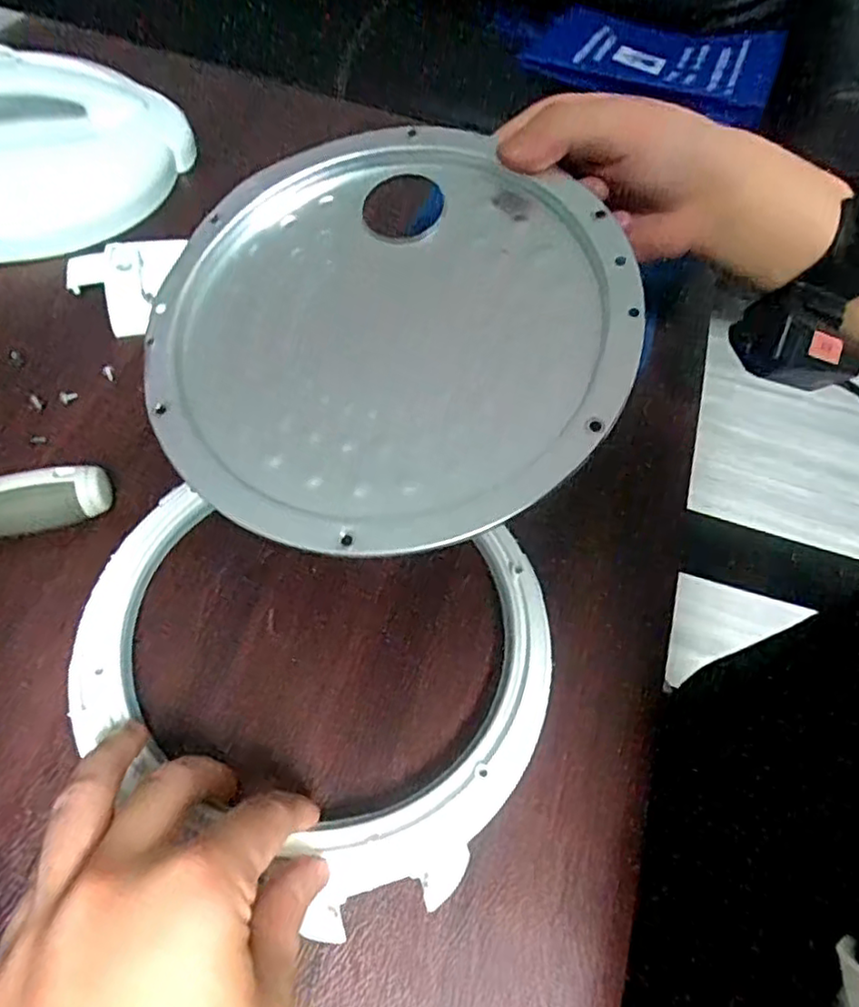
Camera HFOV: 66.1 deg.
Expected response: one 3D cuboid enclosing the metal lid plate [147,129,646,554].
[{"bbox_3d":[-0.015,-0.067,0.251,0.175,0.014,0.175,-2,68,6],"label":"metal lid plate"}]

